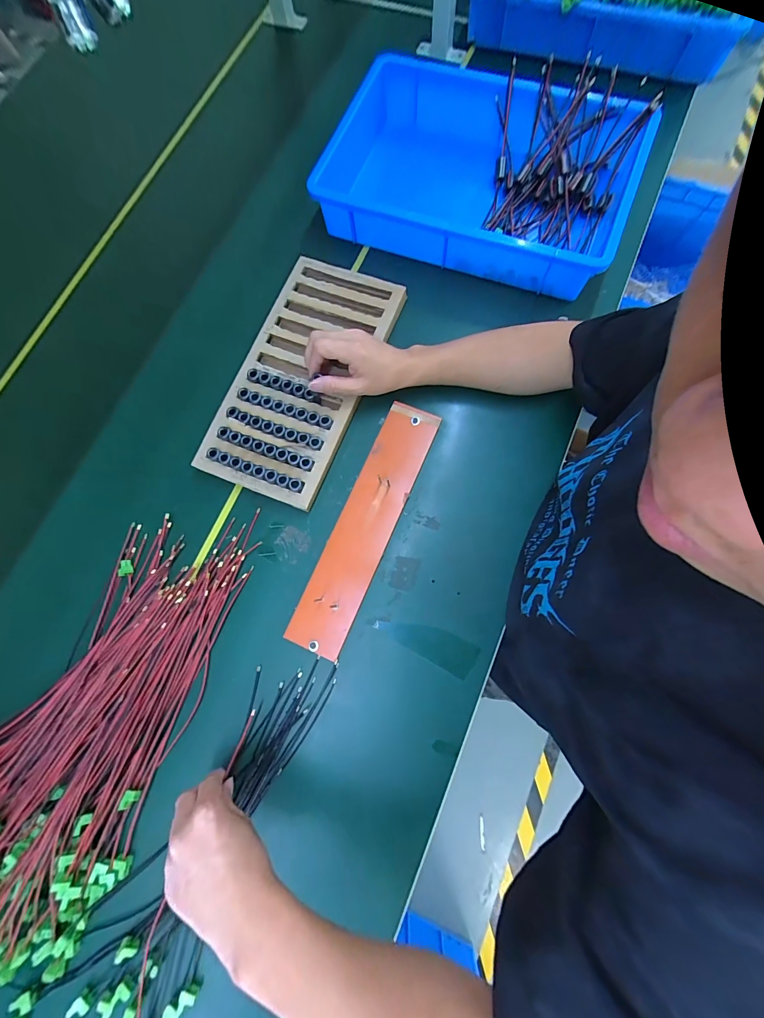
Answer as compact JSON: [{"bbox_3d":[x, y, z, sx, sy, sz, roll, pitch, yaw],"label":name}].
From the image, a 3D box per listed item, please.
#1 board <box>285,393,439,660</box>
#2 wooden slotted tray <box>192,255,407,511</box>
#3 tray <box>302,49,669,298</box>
[{"bbox_3d":[-0.022,0.016,0.474,0.076,0.015,0.339,23,79,6],"label":"board"},{"bbox_3d":[-0.110,-0.190,0.509,0.183,0.020,0.352,17,79,5],"label":"wooden slotted tray"},{"bbox_3d":[0.136,-0.483,0.540,0.412,0.110,0.277,20,79,7],"label":"tray"}]

